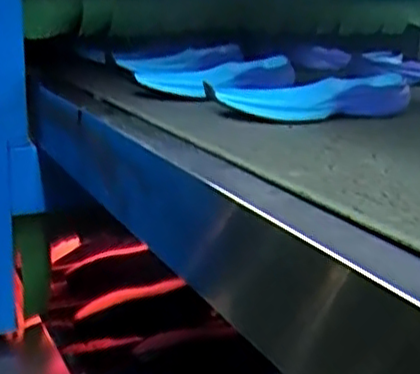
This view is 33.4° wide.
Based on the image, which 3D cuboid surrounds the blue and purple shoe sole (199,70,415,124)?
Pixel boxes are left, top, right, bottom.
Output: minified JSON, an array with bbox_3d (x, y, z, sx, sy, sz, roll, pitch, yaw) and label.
[{"bbox_3d":[0.133,-0.106,0.825,0.257,0.035,0.109,-10,20,-33],"label":"blue and purple shoe sole"}]

